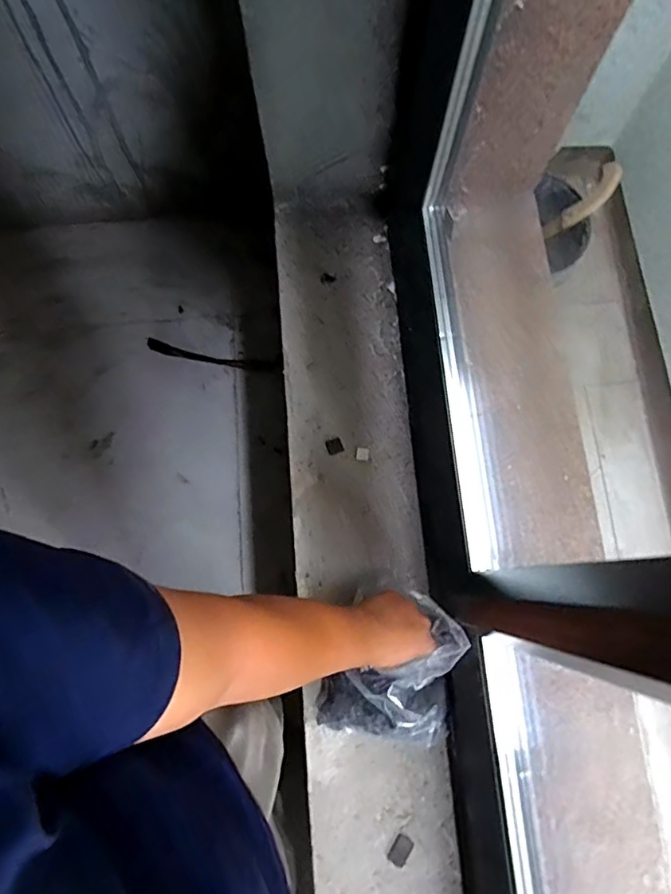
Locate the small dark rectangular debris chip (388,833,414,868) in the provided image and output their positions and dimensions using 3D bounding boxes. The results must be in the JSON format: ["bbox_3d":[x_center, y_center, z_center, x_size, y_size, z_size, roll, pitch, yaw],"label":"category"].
[{"bbox_3d":[0.083,0.514,0.679,0.023,0.006,0.035,34,79,9],"label":"small dark rectangular debris chip"}]

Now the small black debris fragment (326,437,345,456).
[{"bbox_3d":[-0.001,-0.001,0.804,0.024,0.004,0.023,-16,76,-3],"label":"small black debris fragment"}]

